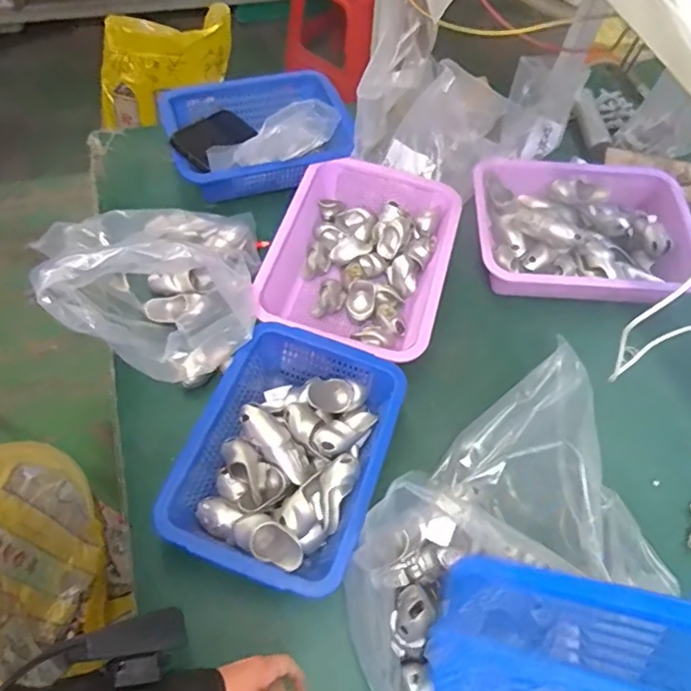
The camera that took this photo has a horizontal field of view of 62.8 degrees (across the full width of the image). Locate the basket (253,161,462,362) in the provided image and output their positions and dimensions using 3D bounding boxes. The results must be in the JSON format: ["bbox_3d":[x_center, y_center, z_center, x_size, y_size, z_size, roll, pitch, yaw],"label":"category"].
[{"bbox_3d":[0.024,-0.115,0.772,0.219,0.084,0.302,15,60,6],"label":"basket"}]

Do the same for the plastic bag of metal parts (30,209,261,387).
[{"bbox_3d":[-0.213,-0.096,0.675,0.207,0.207,0.241,-8,60,-8],"label":"plastic bag of metal parts"}]

